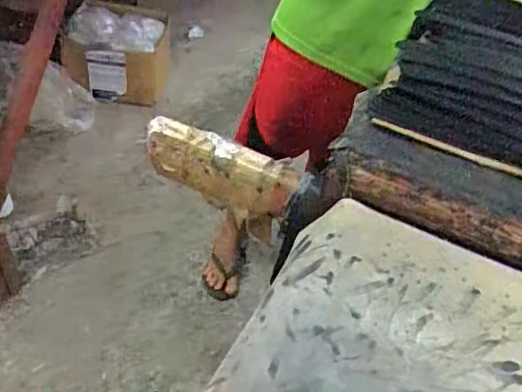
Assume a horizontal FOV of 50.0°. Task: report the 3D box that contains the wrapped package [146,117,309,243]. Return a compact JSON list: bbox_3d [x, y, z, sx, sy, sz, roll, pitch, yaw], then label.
[{"bbox_3d":[-0.074,-0.040,0.925,0.283,0.094,0.097,21,47,13],"label":"wrapped package"}]

